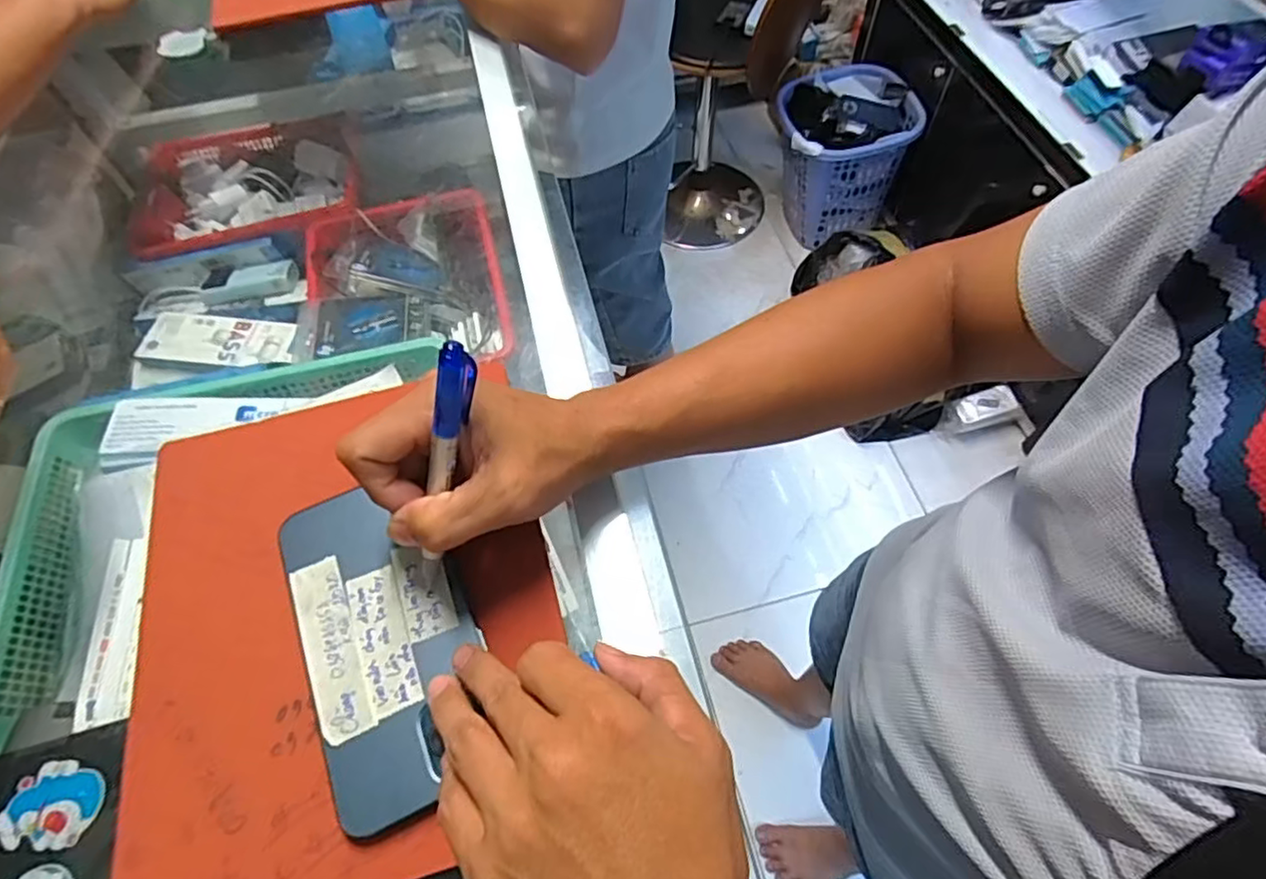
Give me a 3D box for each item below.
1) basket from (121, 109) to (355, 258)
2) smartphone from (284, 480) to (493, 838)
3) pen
[{"bbox_3d":[-0.489,-0.320,0.818,0.259,0.052,0.196,-13,60,-5],"label":"basket"},{"bbox_3d":[-0.117,0.092,0.304,0.076,0.006,0.156,-21,61,-10],"label":"smartphone"},{"bbox_3d":[-0.084,0.017,0.284,0.012,0.130,0.015,28,32,17],"label":"pen"}]

